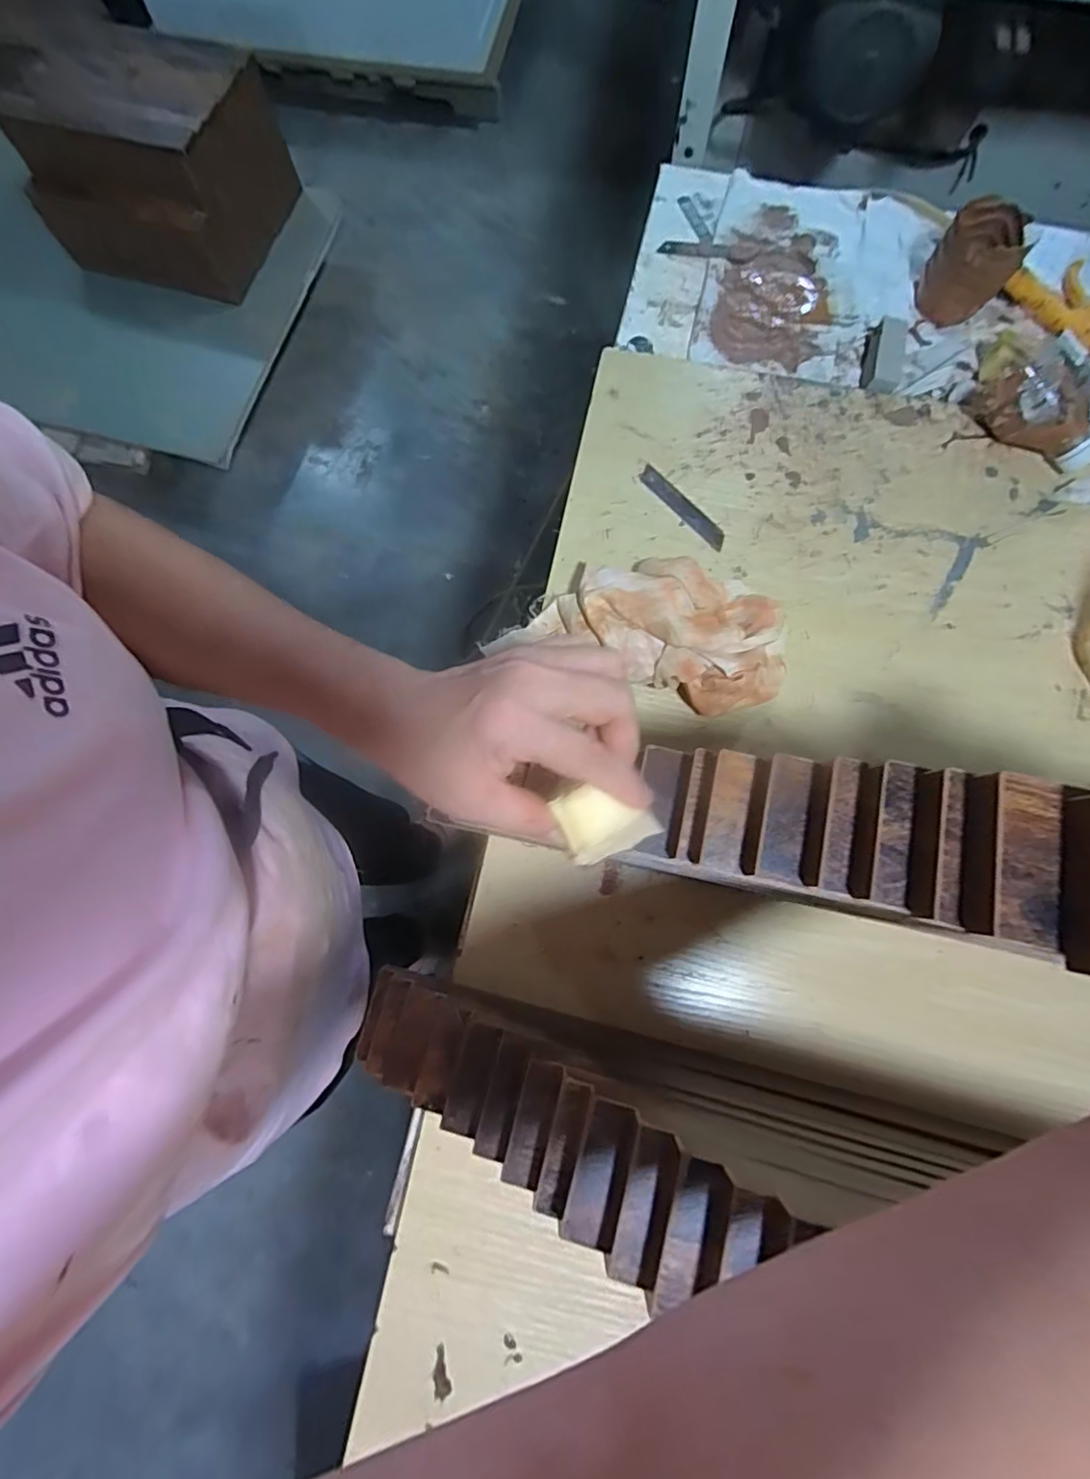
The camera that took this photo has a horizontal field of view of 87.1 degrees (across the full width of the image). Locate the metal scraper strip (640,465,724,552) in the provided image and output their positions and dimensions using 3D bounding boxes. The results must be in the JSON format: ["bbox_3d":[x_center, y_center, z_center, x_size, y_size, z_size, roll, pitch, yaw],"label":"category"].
[{"bbox_3d":[0.120,-0.201,0.498,0.017,0.004,0.095,-41,81,-12],"label":"metal scraper strip"}]

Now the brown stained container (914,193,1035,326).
[{"bbox_3d":[0.387,-0.432,0.521,0.068,0.060,0.072,0,77,1],"label":"brown stained container"}]

